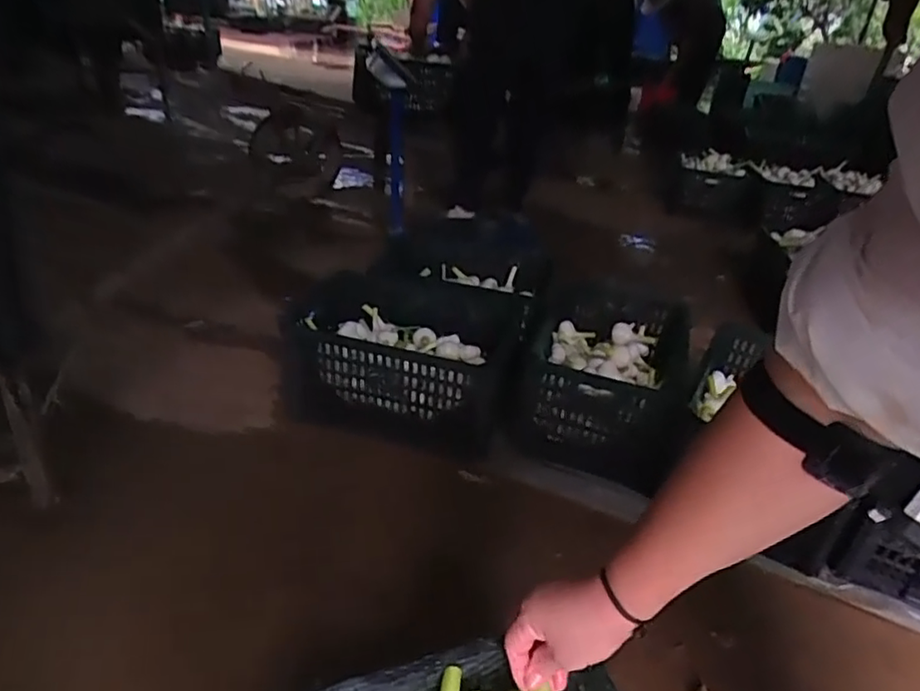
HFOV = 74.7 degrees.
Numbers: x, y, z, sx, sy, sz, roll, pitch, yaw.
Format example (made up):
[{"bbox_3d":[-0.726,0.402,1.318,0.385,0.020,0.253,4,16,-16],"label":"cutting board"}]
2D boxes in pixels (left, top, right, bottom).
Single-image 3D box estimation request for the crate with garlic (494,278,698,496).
[{"bbox_3d":[0.315,0.054,1.360,0.343,0.211,0.580,11,31,12],"label":"crate with garlic"}]

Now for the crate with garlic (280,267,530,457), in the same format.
[{"bbox_3d":[-0.102,0.020,1.339,0.474,0.211,0.369,8,30,8],"label":"crate with garlic"}]

